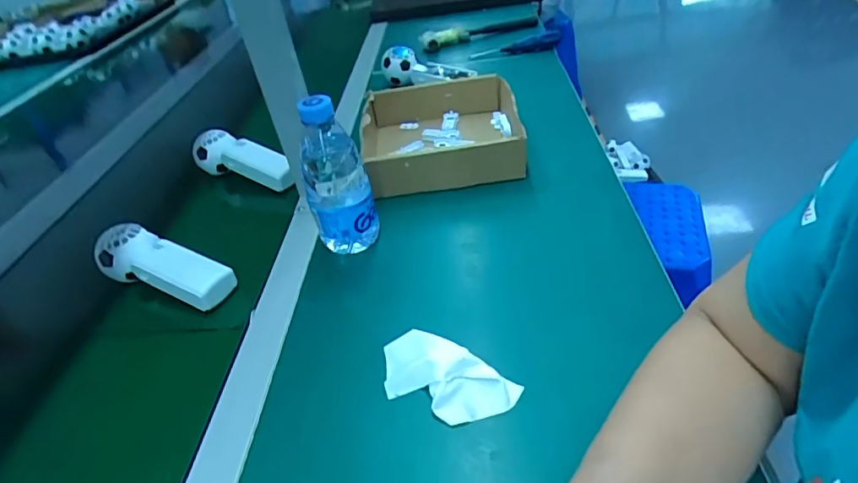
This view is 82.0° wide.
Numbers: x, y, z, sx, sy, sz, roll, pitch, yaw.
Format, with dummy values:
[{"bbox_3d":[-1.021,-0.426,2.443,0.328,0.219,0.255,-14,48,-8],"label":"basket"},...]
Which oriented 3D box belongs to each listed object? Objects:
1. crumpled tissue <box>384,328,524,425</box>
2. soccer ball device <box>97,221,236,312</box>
[{"bbox_3d":[0.012,0.105,0.381,0.109,0.017,0.055,16,45,24],"label":"crumpled tissue"},{"bbox_3d":[-0.274,0.027,0.516,0.159,0.048,0.049,8,43,23],"label":"soccer ball device"}]

